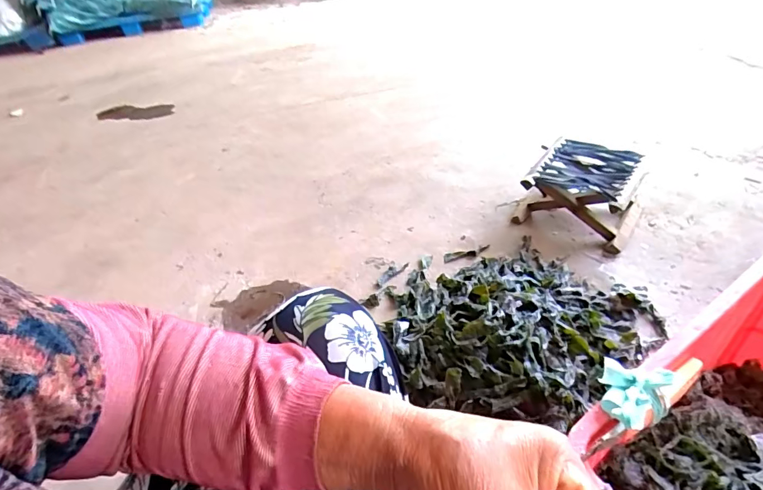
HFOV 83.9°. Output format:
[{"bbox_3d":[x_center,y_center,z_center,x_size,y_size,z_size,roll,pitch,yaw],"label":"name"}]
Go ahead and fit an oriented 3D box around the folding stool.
[{"bbox_3d":[0.485,-0.128,1.033,0.260,0.139,0.245,20,46,28],"label":"folding stool"}]

